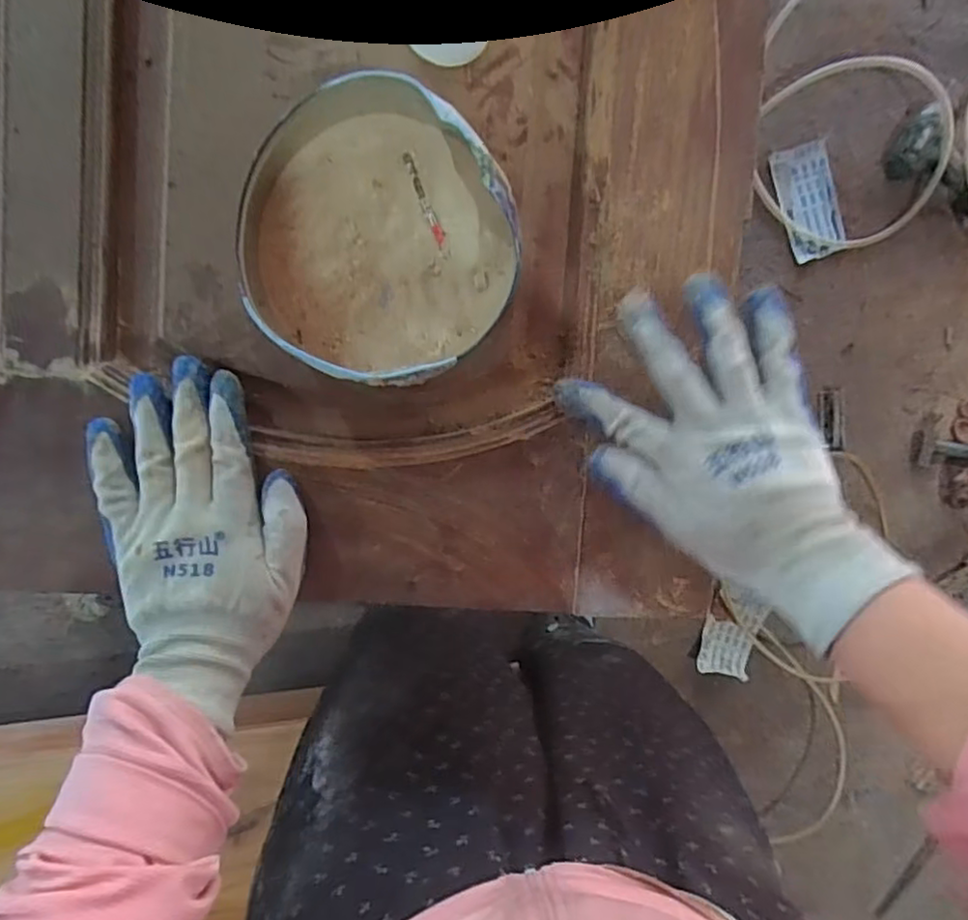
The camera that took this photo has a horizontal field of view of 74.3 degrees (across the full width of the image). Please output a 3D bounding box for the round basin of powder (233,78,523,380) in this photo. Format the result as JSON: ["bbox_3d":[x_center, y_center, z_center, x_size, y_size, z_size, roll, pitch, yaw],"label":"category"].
[{"bbox_3d":[-0.063,-0.123,0.355,0.143,0.059,0.154,0,95,-6],"label":"round basin of powder"}]

